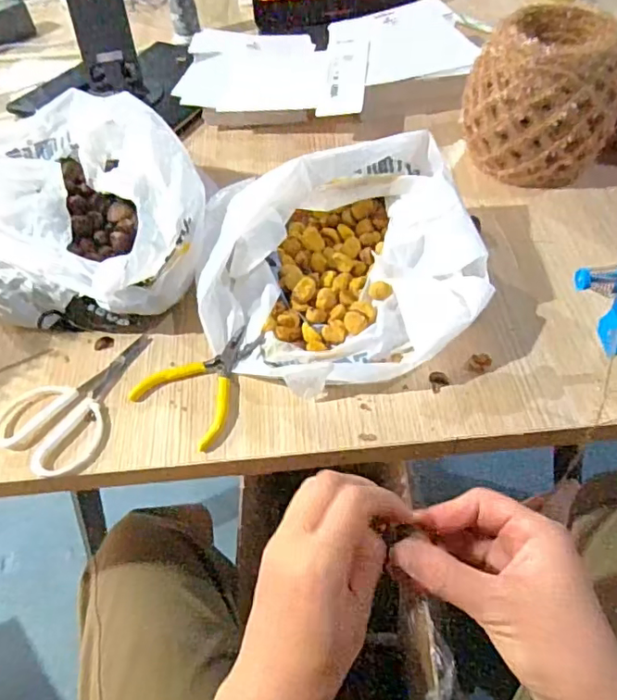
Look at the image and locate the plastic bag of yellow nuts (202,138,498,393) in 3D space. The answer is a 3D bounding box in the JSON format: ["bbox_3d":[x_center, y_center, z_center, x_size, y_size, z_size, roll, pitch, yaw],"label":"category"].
[{"bbox_3d":[0.023,-0.072,0.481,0.238,0.096,0.211,-11,52,-4],"label":"plastic bag of yellow nuts"}]

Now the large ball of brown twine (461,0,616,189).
[{"bbox_3d":[0.251,-0.256,0.580,0.129,0.145,0.122,-2,52,3],"label":"large ball of brown twine"}]

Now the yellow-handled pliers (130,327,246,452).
[{"bbox_3d":[-0.084,0.024,0.471,0.088,0.009,0.105,31,61,25],"label":"yellow-handled pliers"}]

